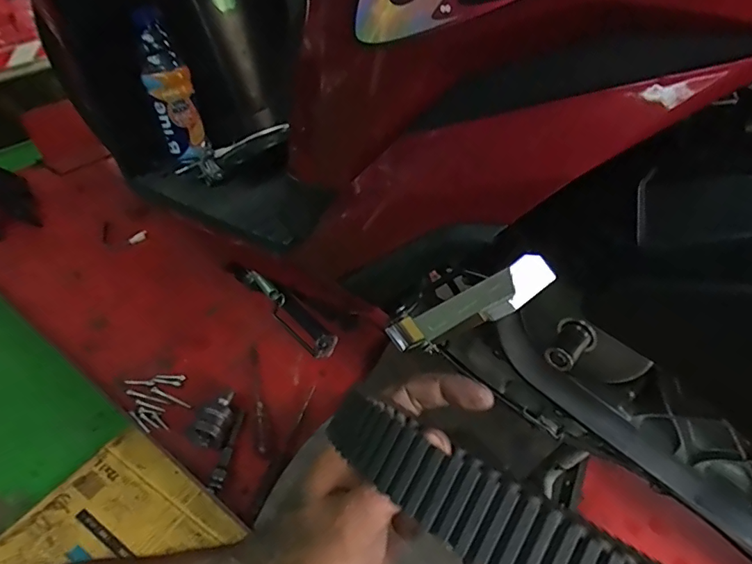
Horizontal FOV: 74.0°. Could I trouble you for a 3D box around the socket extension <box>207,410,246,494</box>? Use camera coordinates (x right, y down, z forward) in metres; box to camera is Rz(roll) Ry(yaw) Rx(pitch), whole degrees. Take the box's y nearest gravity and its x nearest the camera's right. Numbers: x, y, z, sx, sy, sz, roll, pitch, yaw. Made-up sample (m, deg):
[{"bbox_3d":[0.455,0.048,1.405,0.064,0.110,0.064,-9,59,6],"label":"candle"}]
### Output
[{"bbox_3d":[-0.197,0.225,0.673,0.015,0.020,0.111,6,43,9],"label":"socket extension"}]

